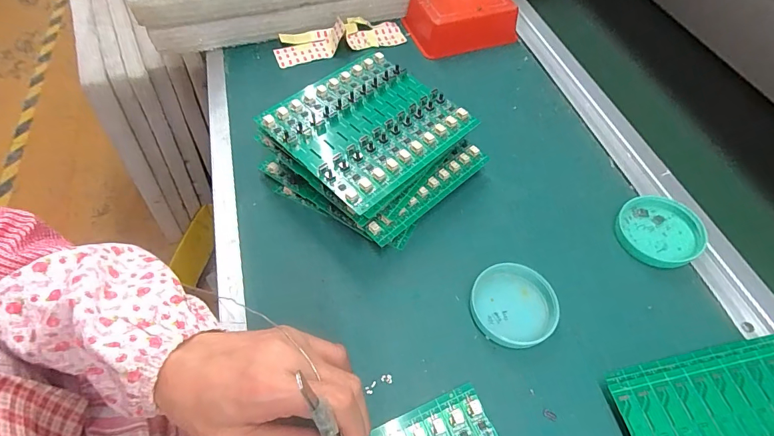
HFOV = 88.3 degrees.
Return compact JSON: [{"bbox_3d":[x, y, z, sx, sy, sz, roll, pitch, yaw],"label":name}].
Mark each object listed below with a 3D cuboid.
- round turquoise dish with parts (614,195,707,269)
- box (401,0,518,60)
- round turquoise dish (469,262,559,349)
[{"bbox_3d":[0.237,0.011,0.348,0.063,0.016,0.066,0,57,-1],"label":"round turquoise dish with parts"},{"bbox_3d":[0.092,-0.255,0.502,0.126,0.043,0.091,-16,59,-11],"label":"box"},{"bbox_3d":[0.099,0.067,0.309,0.064,0.016,0.062,0,57,-1],"label":"round turquoise dish"}]

